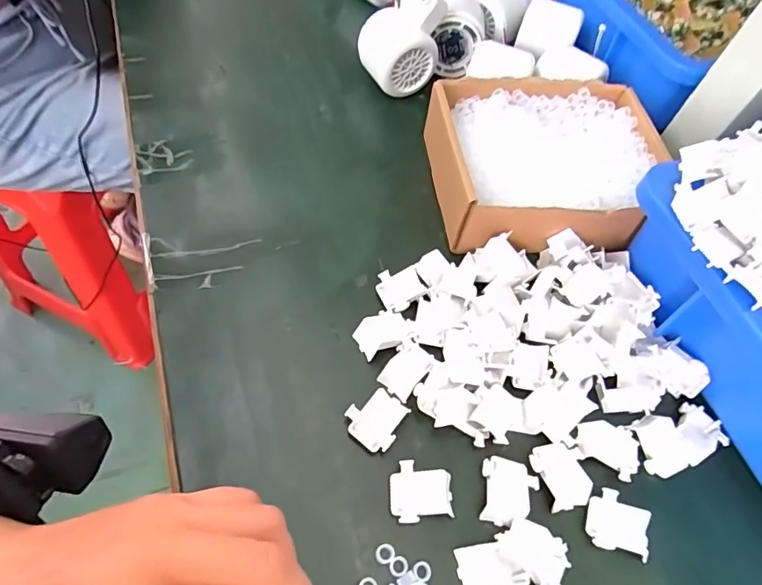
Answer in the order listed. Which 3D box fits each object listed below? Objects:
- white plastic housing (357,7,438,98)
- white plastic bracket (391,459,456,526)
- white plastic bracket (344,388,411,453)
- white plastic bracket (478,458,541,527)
[{"bbox_3d":[0.013,-0.212,0.434,0.054,0.061,0.052,-26,63,-19],"label":"white plastic housing"},{"bbox_3d":[0.020,0.103,0.253,0.031,0.011,0.029,-1,58,-5],"label":"white plastic bracket"},{"bbox_3d":[-0.003,0.071,0.272,0.029,0.009,0.030,35,62,17],"label":"white plastic bracket"},{"bbox_3d":[0.069,0.106,0.260,0.029,0.006,0.033,7,58,0],"label":"white plastic bracket"}]

